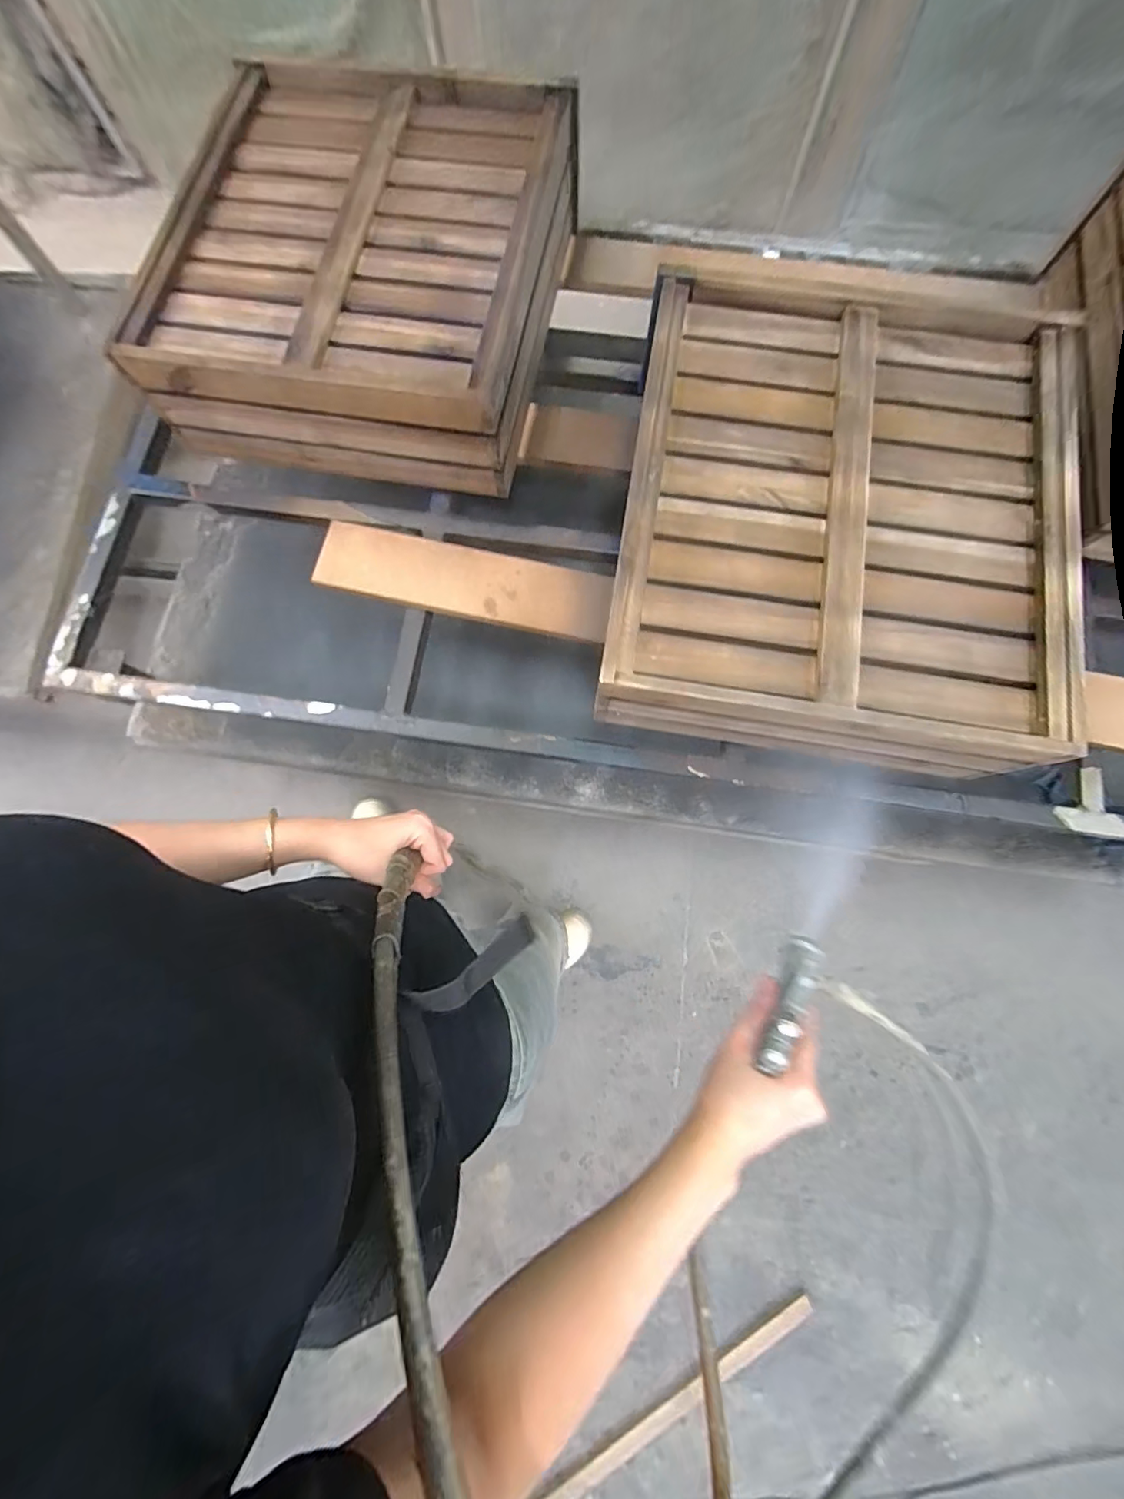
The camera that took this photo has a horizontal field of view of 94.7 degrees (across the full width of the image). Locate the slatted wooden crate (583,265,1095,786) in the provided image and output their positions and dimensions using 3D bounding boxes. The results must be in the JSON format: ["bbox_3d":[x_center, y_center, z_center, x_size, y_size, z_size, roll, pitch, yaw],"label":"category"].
[{"bbox_3d":[0.347,-0.302,0.673,0.538,0.129,0.597,9,80,2],"label":"slatted wooden crate"}]

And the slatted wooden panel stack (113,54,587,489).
[{"bbox_3d":[-0.281,-0.736,0.791,0.530,0.174,0.604,11,78,3],"label":"slatted wooden panel stack"}]

